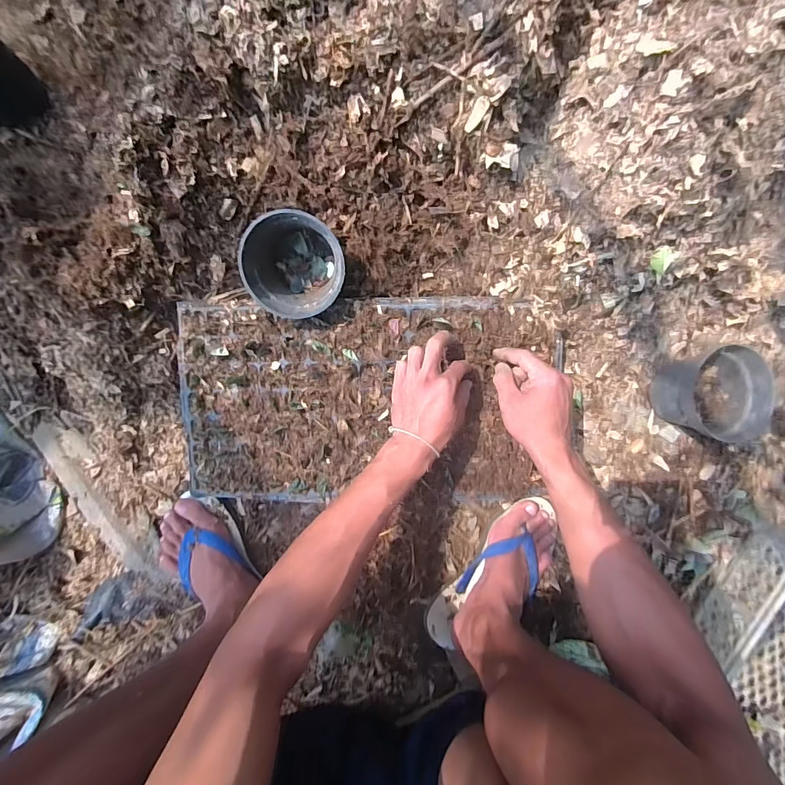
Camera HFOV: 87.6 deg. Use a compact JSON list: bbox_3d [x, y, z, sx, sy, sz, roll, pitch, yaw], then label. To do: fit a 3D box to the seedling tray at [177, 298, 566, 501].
[{"bbox_3d":[-0.037,0.012,0.575,0.503,0.071,0.272,-1,91,-5],"label":"seedling tray"}]

